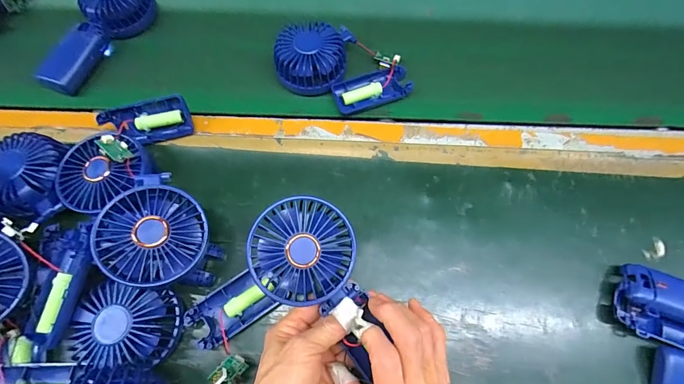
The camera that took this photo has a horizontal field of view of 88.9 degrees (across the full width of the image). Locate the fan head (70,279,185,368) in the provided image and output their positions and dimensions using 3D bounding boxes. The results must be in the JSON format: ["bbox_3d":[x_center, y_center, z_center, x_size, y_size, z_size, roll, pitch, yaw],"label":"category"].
[{"bbox_3d":[-0.189,0.119,0.313,0.078,0.049,0.070,7,68,3],"label":"fan head"}]

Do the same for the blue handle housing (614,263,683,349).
[{"bbox_3d":[0.302,0.109,0.318,0.092,0.030,0.061,20,69,9],"label":"blue handle housing"}]

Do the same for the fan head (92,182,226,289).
[{"bbox_3d":[-0.162,0.038,0.301,0.086,0.038,0.086,-6,70,-21],"label":"fan head"}]

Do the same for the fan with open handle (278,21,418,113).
[{"bbox_3d":[0.003,-0.150,0.414,0.155,0.037,0.094,22,69,9],"label":"fan with open handle"}]

